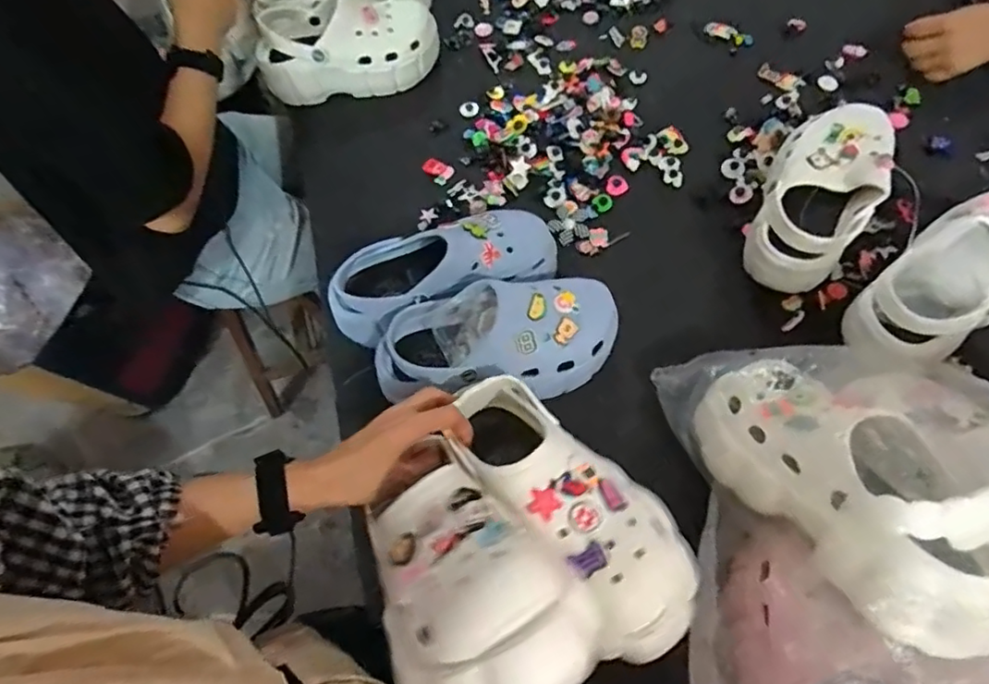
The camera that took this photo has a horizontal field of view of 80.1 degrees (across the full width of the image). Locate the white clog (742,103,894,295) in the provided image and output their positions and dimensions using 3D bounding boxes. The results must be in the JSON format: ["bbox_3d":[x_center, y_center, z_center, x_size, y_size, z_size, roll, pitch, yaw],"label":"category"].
[{"bbox_3d":[0.364,-0.161,0.672,0.110,0.088,0.241,23,68,14],"label":"white clog"}]

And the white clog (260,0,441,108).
[{"bbox_3d":[-0.208,-0.418,0.833,0.252,0.100,0.104,-14,64,-3],"label":"white clog"}]

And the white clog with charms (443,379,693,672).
[{"bbox_3d":[0.055,0.119,0.487,0.108,0.092,0.258,-33,46,-12],"label":"white clog with charms"}]

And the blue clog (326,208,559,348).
[{"bbox_3d":[-0.056,-0.074,0.650,0.249,0.090,0.108,-14,64,-3],"label":"blue clog"}]

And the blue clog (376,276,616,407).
[{"bbox_3d":[0.003,0.006,0.609,0.246,0.101,0.103,-11,64,-1],"label":"blue clog"}]

